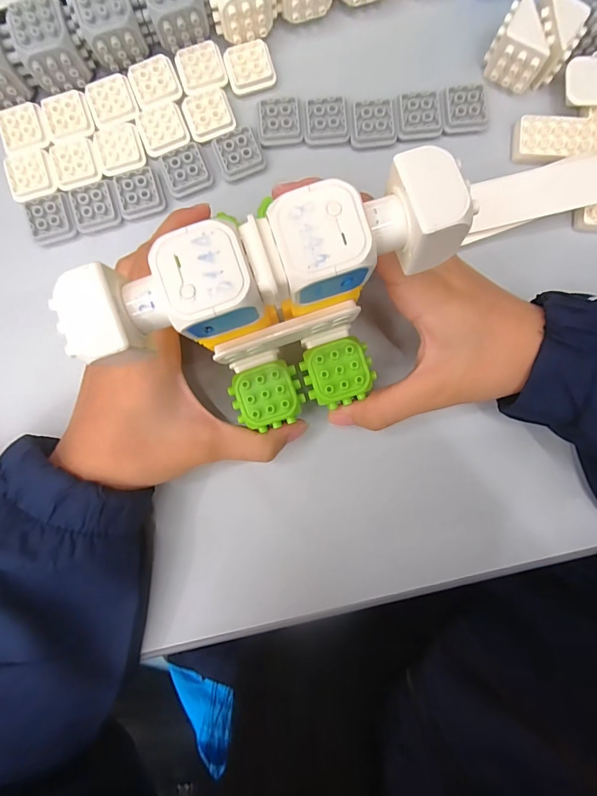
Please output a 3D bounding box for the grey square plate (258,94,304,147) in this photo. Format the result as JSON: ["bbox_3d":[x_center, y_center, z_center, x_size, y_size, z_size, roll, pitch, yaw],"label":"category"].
[{"bbox_3d":[-0.011,-0.167,0.243,0.025,0.004,0.028,-8,91,0],"label":"grey square plate"}]

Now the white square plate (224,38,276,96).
[{"bbox_3d":[-0.029,-0.200,0.244,0.027,0.005,0.026,-15,91,0],"label":"white square plate"}]

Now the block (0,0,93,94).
[{"bbox_3d":[-0.142,-0.197,0.229,0.035,0.027,0.031,-19,91,0],"label":"block"}]

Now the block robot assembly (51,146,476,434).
[{"bbox_3d":[-0.005,-0.026,0.170,0.131,0.089,0.071,-19,91,0],"label":"block robot assembly"}]

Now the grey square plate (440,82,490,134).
[{"bbox_3d":[0.100,-0.174,0.243,0.030,0.008,0.026,-7,91,0],"label":"grey square plate"}]

